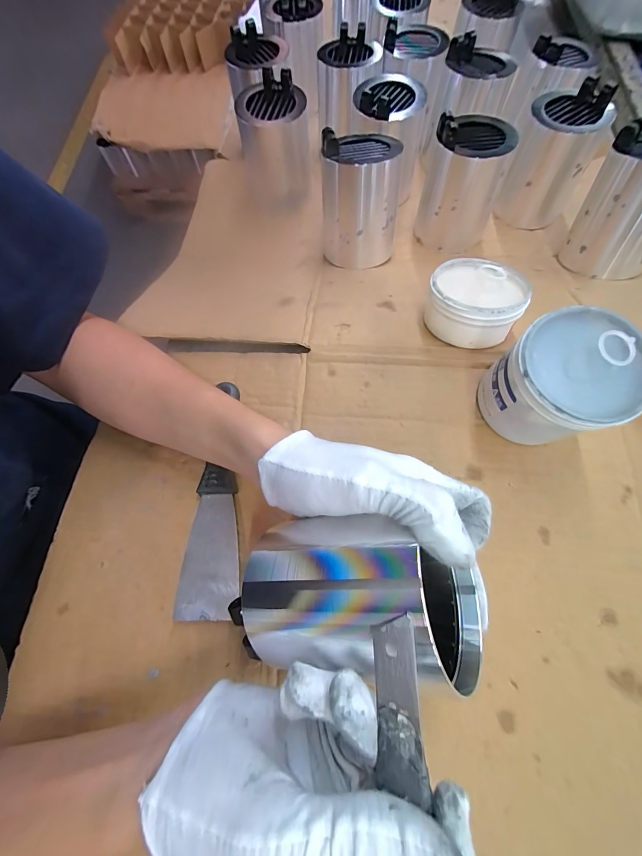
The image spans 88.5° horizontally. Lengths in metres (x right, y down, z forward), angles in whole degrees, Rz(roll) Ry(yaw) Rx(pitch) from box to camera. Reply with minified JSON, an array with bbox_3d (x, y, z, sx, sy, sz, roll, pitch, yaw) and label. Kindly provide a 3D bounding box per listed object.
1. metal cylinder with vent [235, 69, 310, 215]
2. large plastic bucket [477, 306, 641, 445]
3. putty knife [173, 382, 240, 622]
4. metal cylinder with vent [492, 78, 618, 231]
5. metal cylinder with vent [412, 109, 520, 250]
[{"bbox_3d":[-0.062,-0.376,0.445,0.084,0.118,0.086,-12,70,-2],"label":"metal cylinder with vent"},{"bbox_3d":[0.176,-0.030,0.253,0.079,0.087,0.081,-1,71,2],"label":"large plastic bucket"},{"bbox_3d":[-0.080,0.053,0.273,0.043,0.014,0.186,3,71,4],"label":"putty knife"},{"bbox_3d":[0.282,-0.331,0.413,0.089,0.113,0.086,31,74,12],"label":"metal cylinder with vent"},{"bbox_3d":[0.167,-0.291,0.397,0.085,0.113,0.097,7,70,5],"label":"metal cylinder with vent"}]

